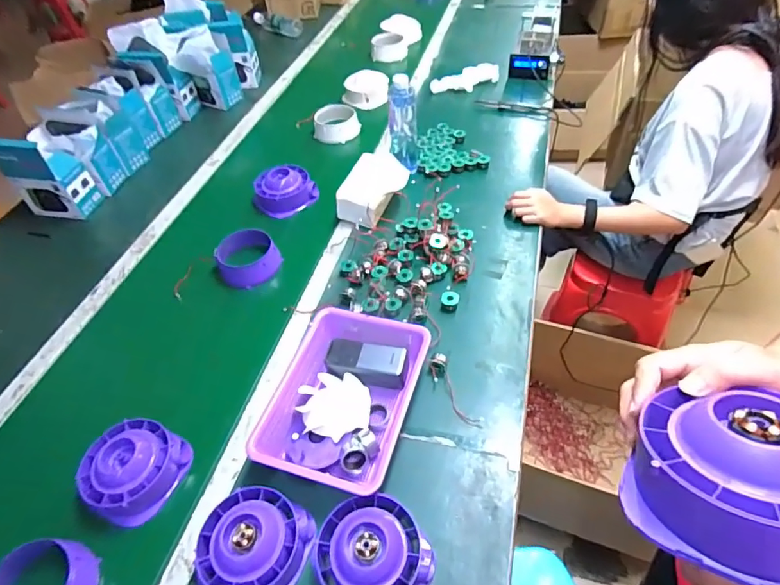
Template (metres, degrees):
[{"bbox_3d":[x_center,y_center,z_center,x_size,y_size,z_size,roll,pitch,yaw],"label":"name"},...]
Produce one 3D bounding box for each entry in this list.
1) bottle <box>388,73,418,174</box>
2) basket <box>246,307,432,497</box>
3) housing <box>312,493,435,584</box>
[{"bbox_3d":[0.030,-0.377,1.075,0.062,0.207,0.057,1,49,7],"label":"bottle"},{"bbox_3d":[-0.067,0.159,0.741,0.208,0.059,0.275,11,51,15],"label":"basket"},{"bbox_3d":[-0.026,0.320,0.575,0.131,0.060,0.132,-3,48,3],"label":"housing"}]

